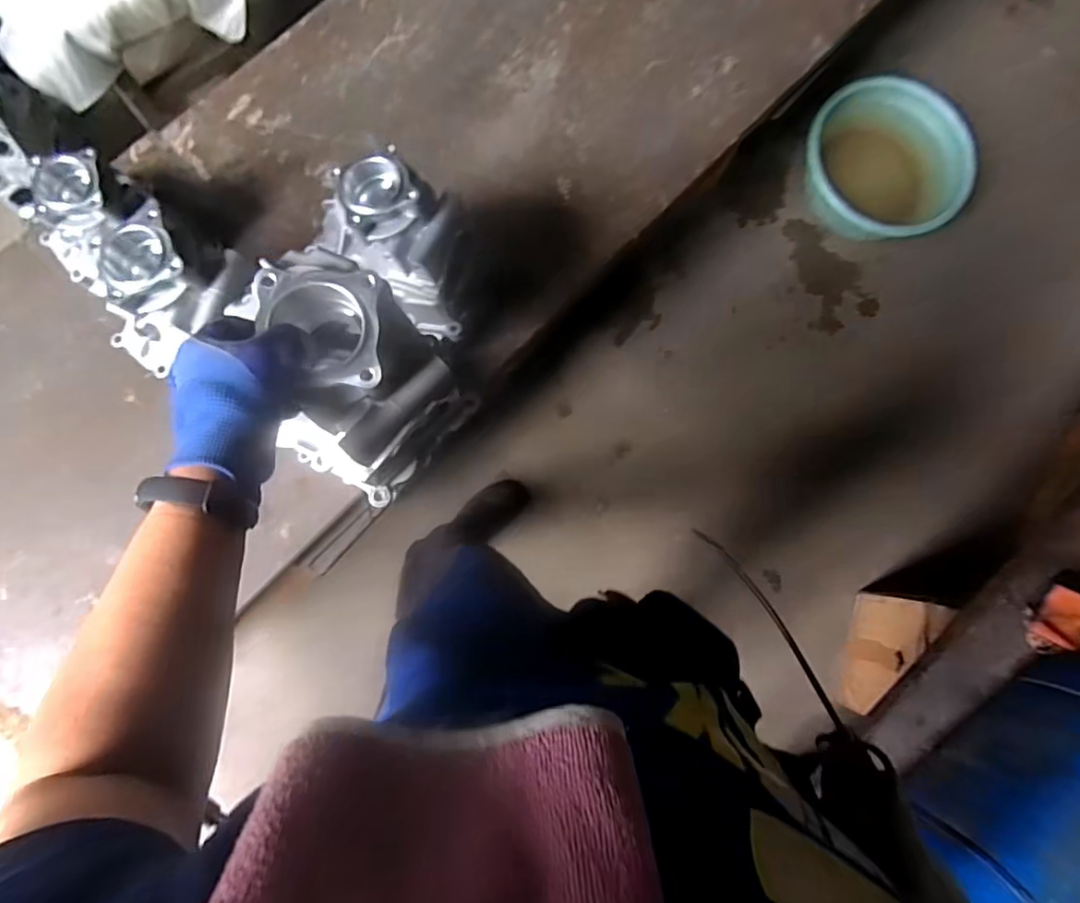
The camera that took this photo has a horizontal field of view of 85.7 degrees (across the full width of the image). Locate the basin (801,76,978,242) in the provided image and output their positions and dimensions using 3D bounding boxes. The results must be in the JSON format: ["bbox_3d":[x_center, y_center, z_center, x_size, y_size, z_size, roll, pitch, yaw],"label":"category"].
[{"bbox_3d":[0.796,-0.676,1.339,0.372,0.119,0.354,16,82,-2],"label":"basin"}]

